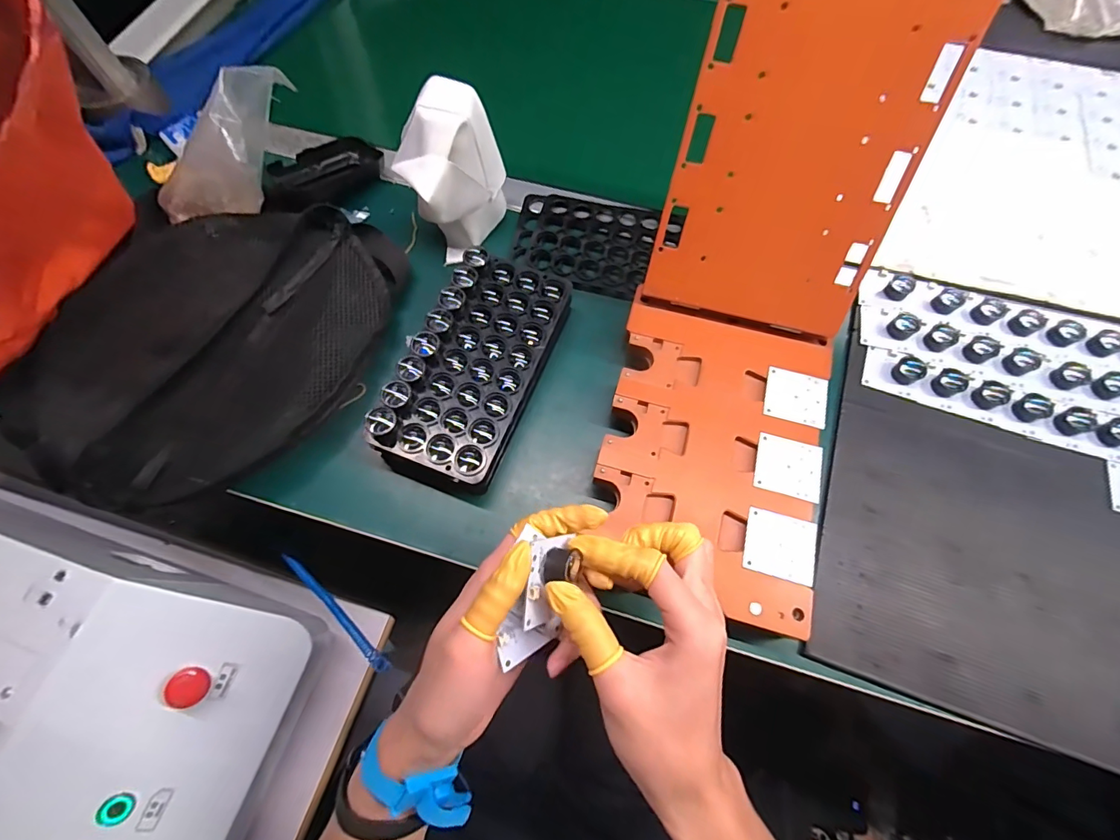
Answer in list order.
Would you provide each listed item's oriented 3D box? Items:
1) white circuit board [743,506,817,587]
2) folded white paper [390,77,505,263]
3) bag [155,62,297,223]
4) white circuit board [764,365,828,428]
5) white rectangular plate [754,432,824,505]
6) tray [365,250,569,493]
[{"bbox_3d":[0.155,0.088,0.332,0.047,0.004,0.044,14,70,9],"label":"white circuit board"},{"bbox_3d":[-0.097,-0.219,0.421,0.066,0.114,0.099,37,72,14],"label":"folded white paper"},{"bbox_3d":[-0.291,-0.224,0.413,0.164,0.066,0.093,-33,64,35],"label":"bag"},{"bbox_3d":[0.189,-0.019,0.375,0.047,0.004,0.044,17,68,6],"label":"white circuit board"},{"bbox_3d":[0.172,0.035,0.353,0.046,0.004,0.045,15,68,6],"label":"white rectangular plate"},{"bbox_3d":[-0.068,-0.045,0.386,0.099,0.043,0.198,21,69,8],"label":"tray"}]

